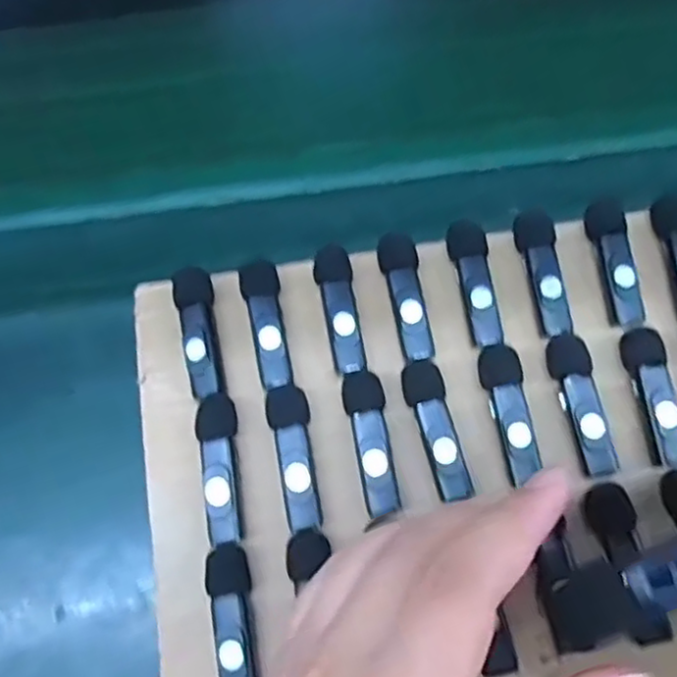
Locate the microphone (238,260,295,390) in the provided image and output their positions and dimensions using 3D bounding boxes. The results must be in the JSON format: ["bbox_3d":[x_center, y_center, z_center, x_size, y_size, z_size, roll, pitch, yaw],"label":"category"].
[{"bbox_3d":[-0.034,-0.008,0.327,0.018,0.011,0.063,-14,72,-3],"label":"microphone"}]

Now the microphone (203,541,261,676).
[{"bbox_3d":[-0.043,0.119,0.285,0.018,0.014,0.063,-11,72,-2],"label":"microphone"}]

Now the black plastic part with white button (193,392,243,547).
[{"bbox_3d":[-0.052,0.057,0.305,0.018,0.009,0.065,-11,72,-2],"label":"black plastic part with white button"}]

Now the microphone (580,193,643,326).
[{"bbox_3d":[0.136,-0.037,0.338,0.017,0.014,0.065,-8,72,-1],"label":"microphone"}]

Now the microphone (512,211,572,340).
[{"bbox_3d":[0.099,-0.033,0.335,0.017,0.014,0.066,-7,72,0],"label":"microphone"}]

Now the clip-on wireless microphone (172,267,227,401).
[{"bbox_3d":[-0.066,-0.004,0.326,0.018,0.009,0.065,-14,72,-3],"label":"clip-on wireless microphone"}]

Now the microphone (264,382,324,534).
[{"bbox_3d":[-0.019,0.052,0.307,0.019,0.010,0.064,-14,72,-3],"label":"microphone"}]

